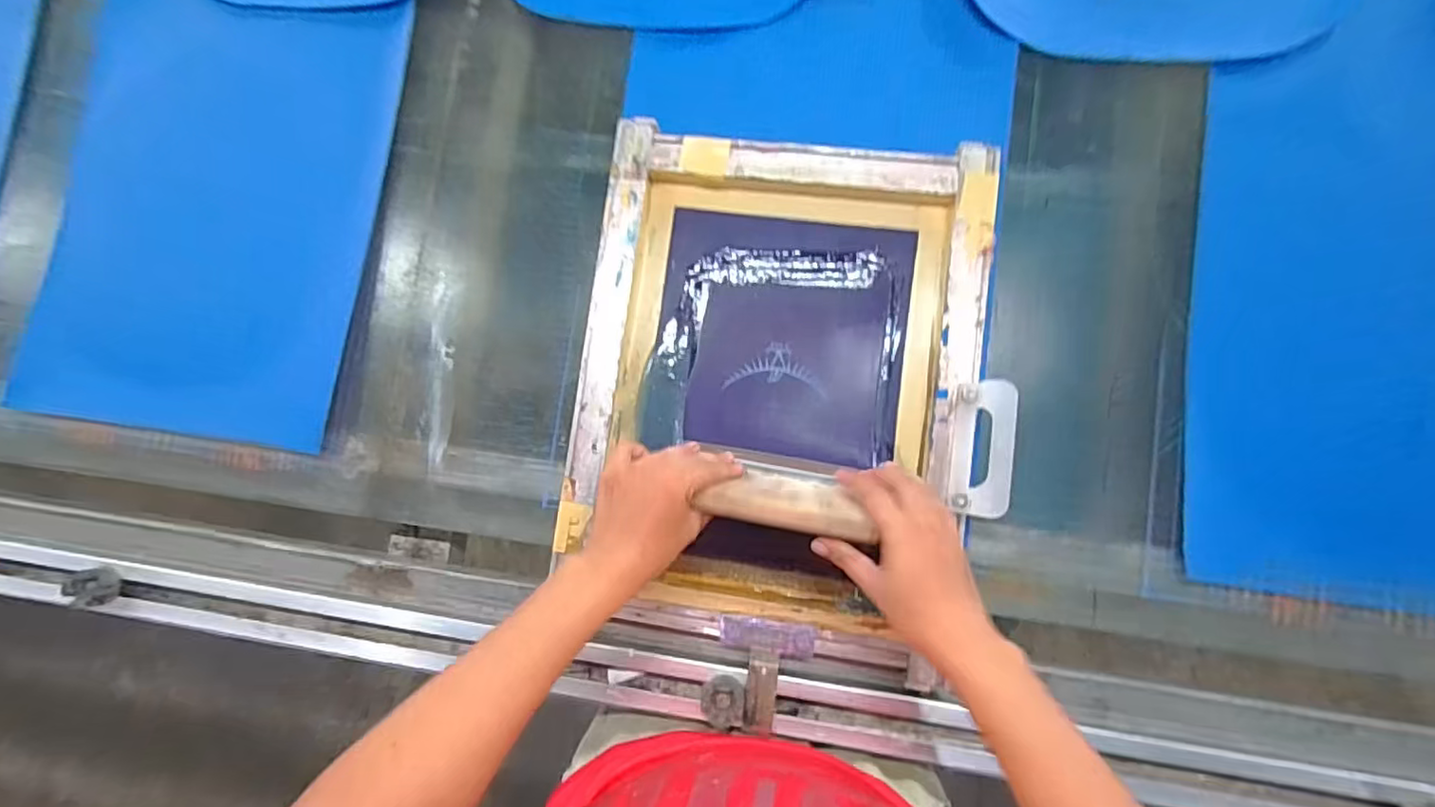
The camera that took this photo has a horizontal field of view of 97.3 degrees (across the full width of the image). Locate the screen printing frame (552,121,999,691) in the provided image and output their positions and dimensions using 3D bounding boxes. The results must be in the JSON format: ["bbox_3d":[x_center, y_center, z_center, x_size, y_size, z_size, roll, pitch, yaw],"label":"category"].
[{"bbox_3d":[0.053,-0.016,0.609,0.370,0.041,0.476,7,87,7],"label":"screen printing frame"}]

